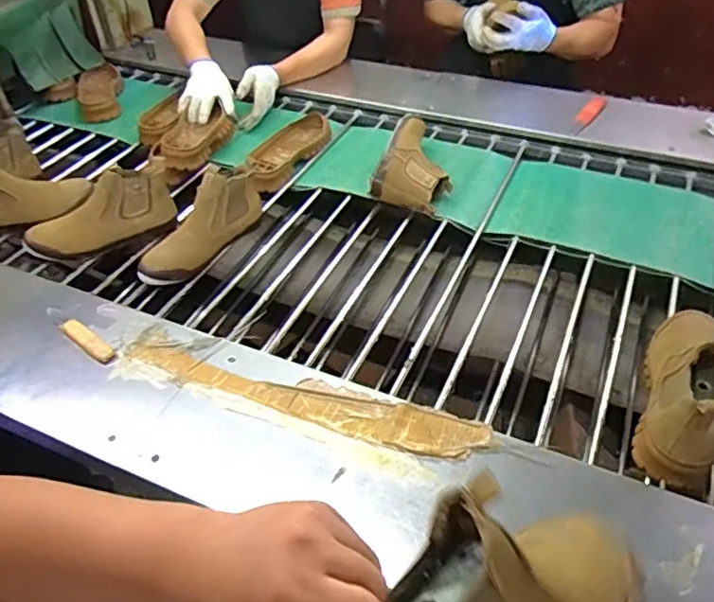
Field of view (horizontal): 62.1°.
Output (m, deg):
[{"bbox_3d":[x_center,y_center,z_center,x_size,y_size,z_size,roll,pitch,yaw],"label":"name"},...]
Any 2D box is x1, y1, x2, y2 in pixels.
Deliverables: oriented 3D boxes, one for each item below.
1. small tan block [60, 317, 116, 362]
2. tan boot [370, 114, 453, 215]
[{"bbox_3d":[-0.401,0.057,0.882,0.101,0.016,0.029,27,53,28],"label":"small tan block"},{"bbox_3d":[0.126,-0.276,1.207,0.137,0.099,0.217,12,47,16],"label":"tan boot"}]

